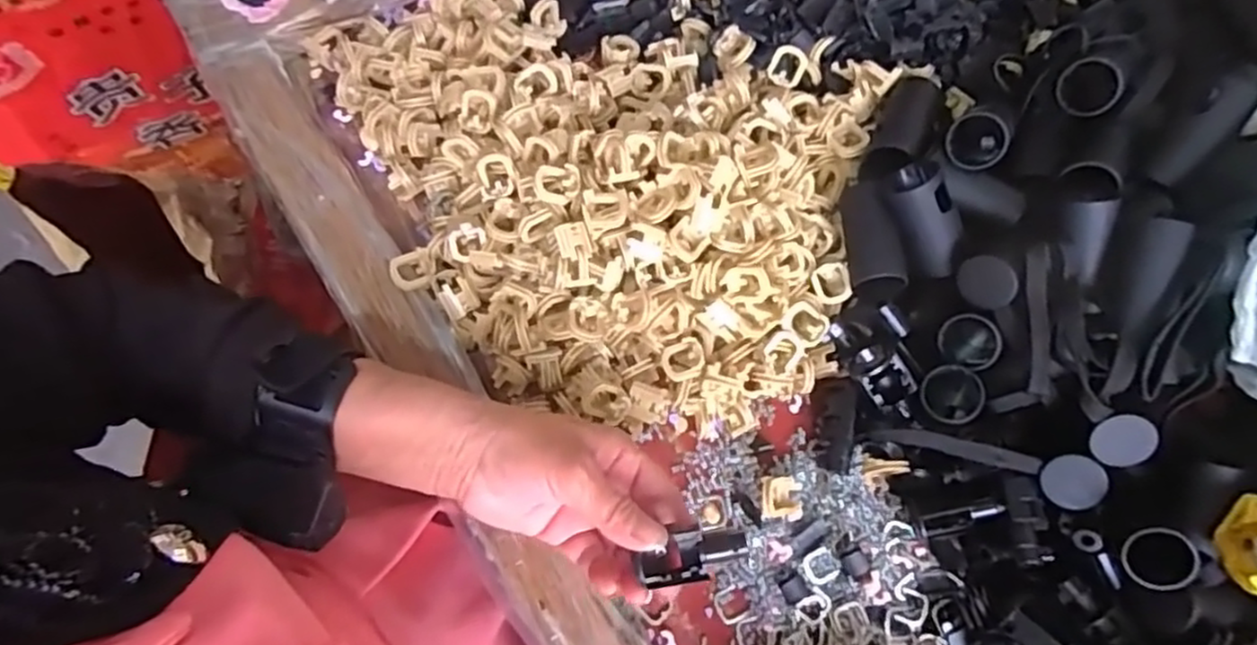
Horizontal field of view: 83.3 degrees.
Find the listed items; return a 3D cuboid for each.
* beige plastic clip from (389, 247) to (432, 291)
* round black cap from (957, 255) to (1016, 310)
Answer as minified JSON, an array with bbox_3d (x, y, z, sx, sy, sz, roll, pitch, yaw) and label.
[{"bbox_3d":[-0.132,-0.031,0.428,0.024,0.006,0.024,-16,77,-4],"label":"beige plastic clip"},{"bbox_3d":[0.193,-0.022,0.381,0.005,0.029,0.029,-25,95,-50],"label":"round black cap"}]

